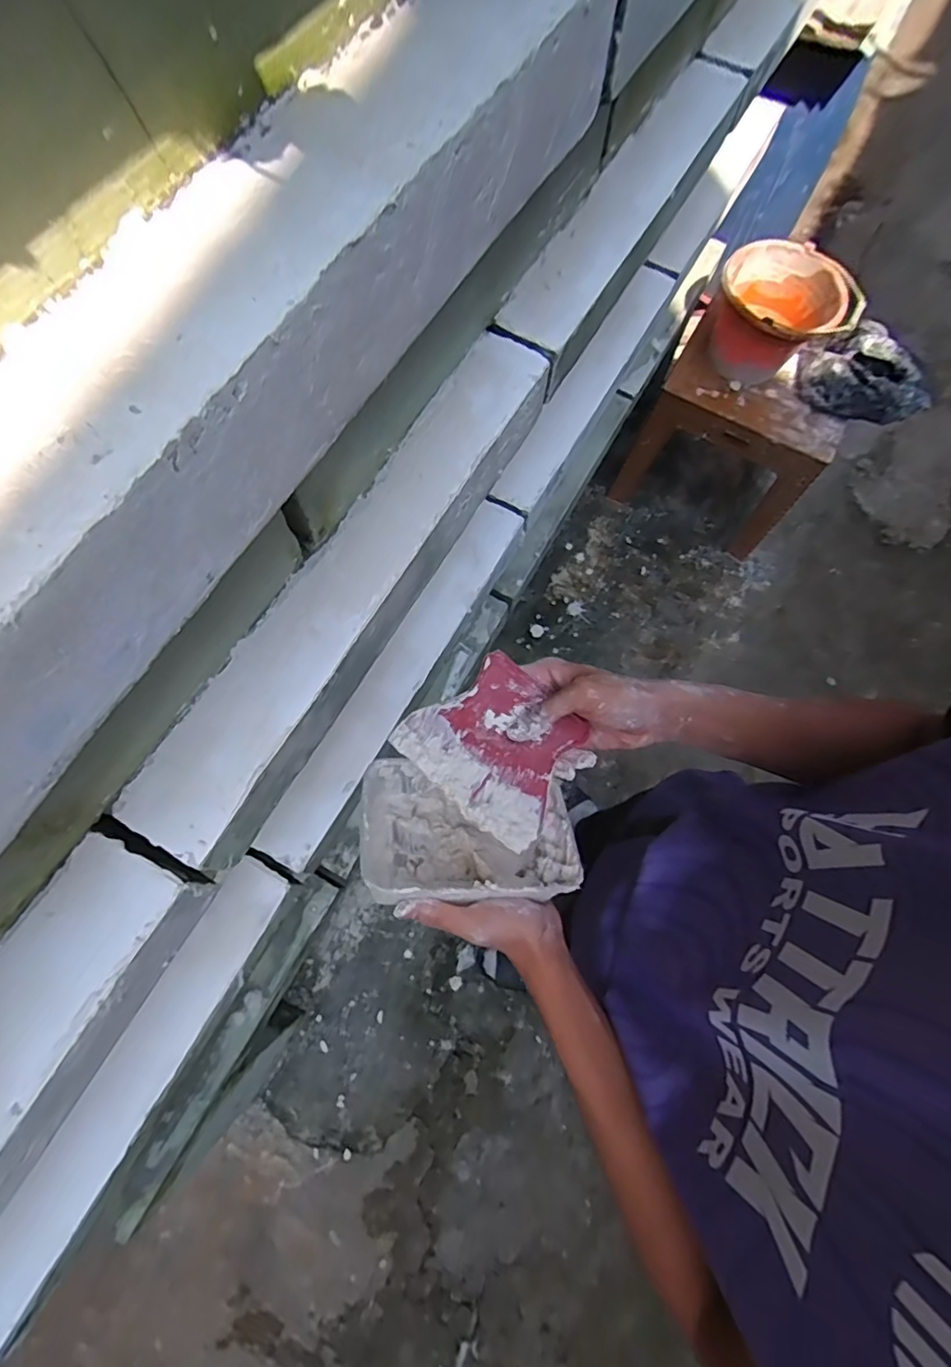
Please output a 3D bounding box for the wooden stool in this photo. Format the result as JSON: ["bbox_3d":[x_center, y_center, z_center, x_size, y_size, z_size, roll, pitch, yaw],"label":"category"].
[{"bbox_3d":[0.725,-0.685,1.597,0.464,0.496,0.338,31,73,9],"label":"wooden stool"}]

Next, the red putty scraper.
[{"bbox_3d":[0.018,0.044,0.403,0.119,0.009,0.106,43,76,12],"label":"red putty scraper"}]

